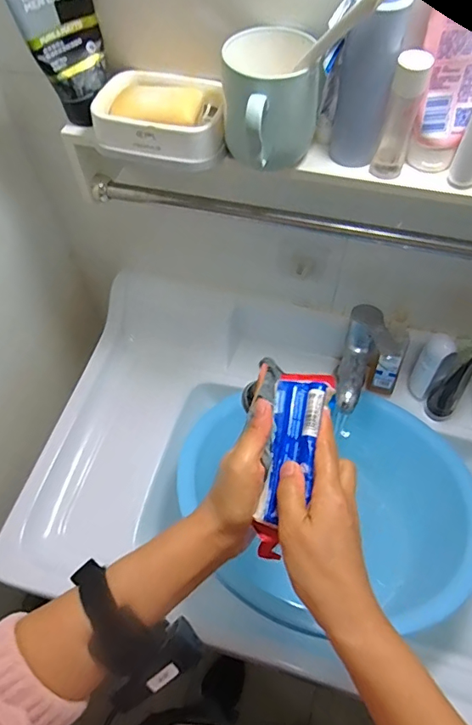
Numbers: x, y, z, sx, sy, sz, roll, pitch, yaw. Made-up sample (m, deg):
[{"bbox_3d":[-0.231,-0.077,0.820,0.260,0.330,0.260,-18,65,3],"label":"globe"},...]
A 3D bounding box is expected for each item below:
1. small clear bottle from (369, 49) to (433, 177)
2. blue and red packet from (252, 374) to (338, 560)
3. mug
[{"bbox_3d":[0.135,-0.201,0.391,0.025,0.099,0.020,27,62,17],"label":"small clear bottle"},{"bbox_3d":[0.042,0.075,0.378,0.047,0.025,0.149,15,69,11],"label":"blue and red packet"},{"bbox_3d":[0.030,-0.211,0.399,0.080,0.086,0.109,1,58,2],"label":"mug"}]

